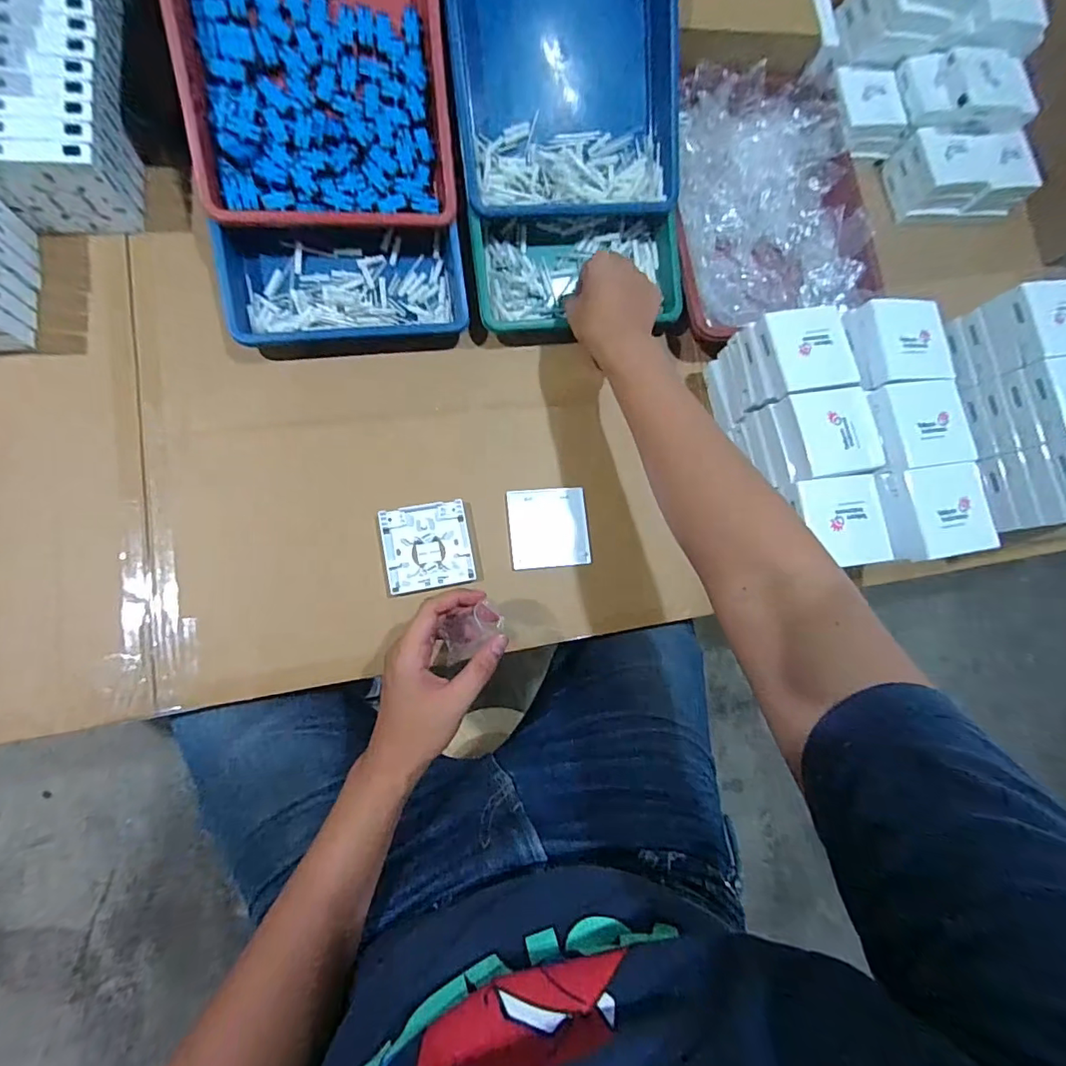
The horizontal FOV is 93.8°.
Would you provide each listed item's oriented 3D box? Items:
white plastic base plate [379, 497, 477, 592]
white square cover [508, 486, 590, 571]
[{"bbox_3d":[-0.109,0.013,0.516,0.086,0.009,0.085,-9,83,-12],"label":"white plastic base plate"},{"bbox_3d":[0.018,-0.006,0.545,0.087,0.010,0.086,-4,82,-11],"label":"white square cover"}]

